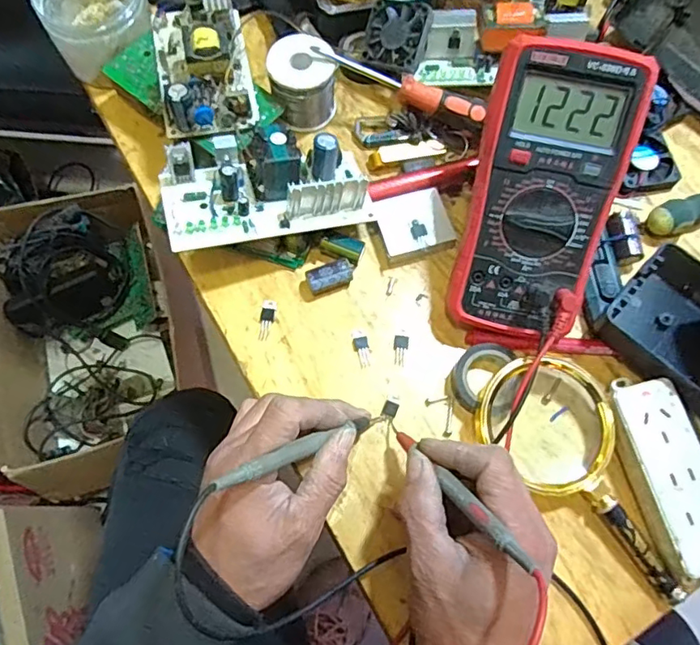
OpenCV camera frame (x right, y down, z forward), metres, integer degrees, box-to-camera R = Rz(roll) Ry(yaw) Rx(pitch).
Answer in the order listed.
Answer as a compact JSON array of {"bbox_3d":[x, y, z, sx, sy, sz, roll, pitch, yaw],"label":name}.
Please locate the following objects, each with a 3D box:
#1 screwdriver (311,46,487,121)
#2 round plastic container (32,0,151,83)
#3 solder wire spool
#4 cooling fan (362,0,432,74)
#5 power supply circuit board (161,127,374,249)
[{"bbox_3d":[0.038,-0.184,0.433,0.140,0.016,0.015,20,71,5],"label":"screwdriver"},{"bbox_3d":[-0.210,-0.257,0.459,0.081,0.053,0.088,-28,73,-11],"label":"round plastic container"},{"bbox_3d":[-0.037,-0.193,0.447,0.050,0.058,0.045,-4,70,-3],"label":"solder wire spool"},{"bbox_3d":[0.038,-0.233,0.451,0.050,0.008,0.052,23,105,21],"label":"cooling fan"},{"bbox_3d":[-0.060,-0.100,0.395,0.146,0.044,0.075,-13,71,-6],"label":"power supply circuit board"}]

